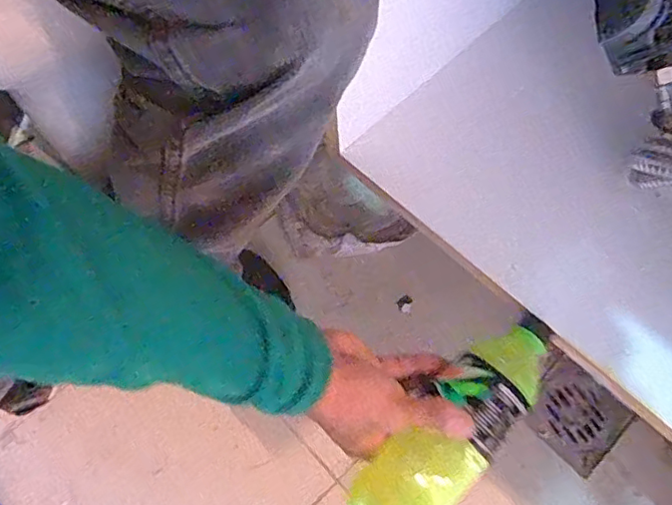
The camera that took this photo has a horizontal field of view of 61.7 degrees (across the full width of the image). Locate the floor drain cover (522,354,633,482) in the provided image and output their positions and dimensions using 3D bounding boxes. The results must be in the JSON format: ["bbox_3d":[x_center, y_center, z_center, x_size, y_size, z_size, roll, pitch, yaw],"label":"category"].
[{"bbox_3d":[0.268,0.183,0.633,0.096,0.007,0.089,42,85,18],"label":"floor drain cover"}]

